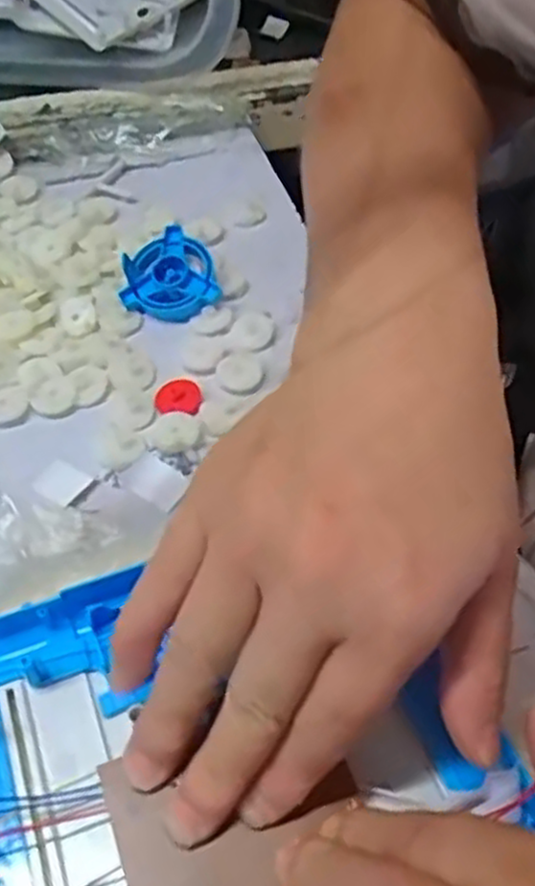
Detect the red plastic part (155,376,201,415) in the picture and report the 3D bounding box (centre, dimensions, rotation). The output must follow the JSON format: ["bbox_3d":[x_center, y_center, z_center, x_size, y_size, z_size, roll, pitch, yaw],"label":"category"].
[{"bbox_3d":[-0.044,-0.024,0.386,0.022,0.004,0.024,1,50,-3],"label":"red plastic part"}]

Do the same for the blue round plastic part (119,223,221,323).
[{"bbox_3d":[-0.053,-0.090,0.425,0.053,0.014,0.050,-43,77,-10],"label":"blue round plastic part"}]

